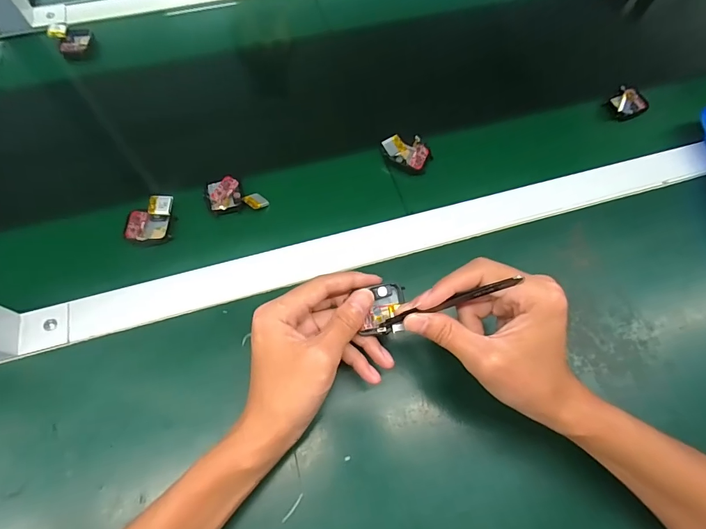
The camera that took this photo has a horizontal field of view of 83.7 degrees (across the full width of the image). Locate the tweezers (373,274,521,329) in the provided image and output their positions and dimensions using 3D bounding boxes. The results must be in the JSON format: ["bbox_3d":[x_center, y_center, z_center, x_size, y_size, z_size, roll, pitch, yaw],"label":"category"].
[{"bbox_3d":[0.060,0.028,0.274,0.102,0.013,0.007,-23,64,29],"label":"tweezers"}]

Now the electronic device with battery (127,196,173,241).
[{"bbox_3d":[-0.203,-0.047,0.390,0.039,0.011,0.047,4,65,2],"label":"electronic device with battery"}]

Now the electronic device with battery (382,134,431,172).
[{"bbox_3d":[0.060,-0.128,0.431,0.050,0.028,0.033,26,68,12],"label":"electronic device with battery"}]

